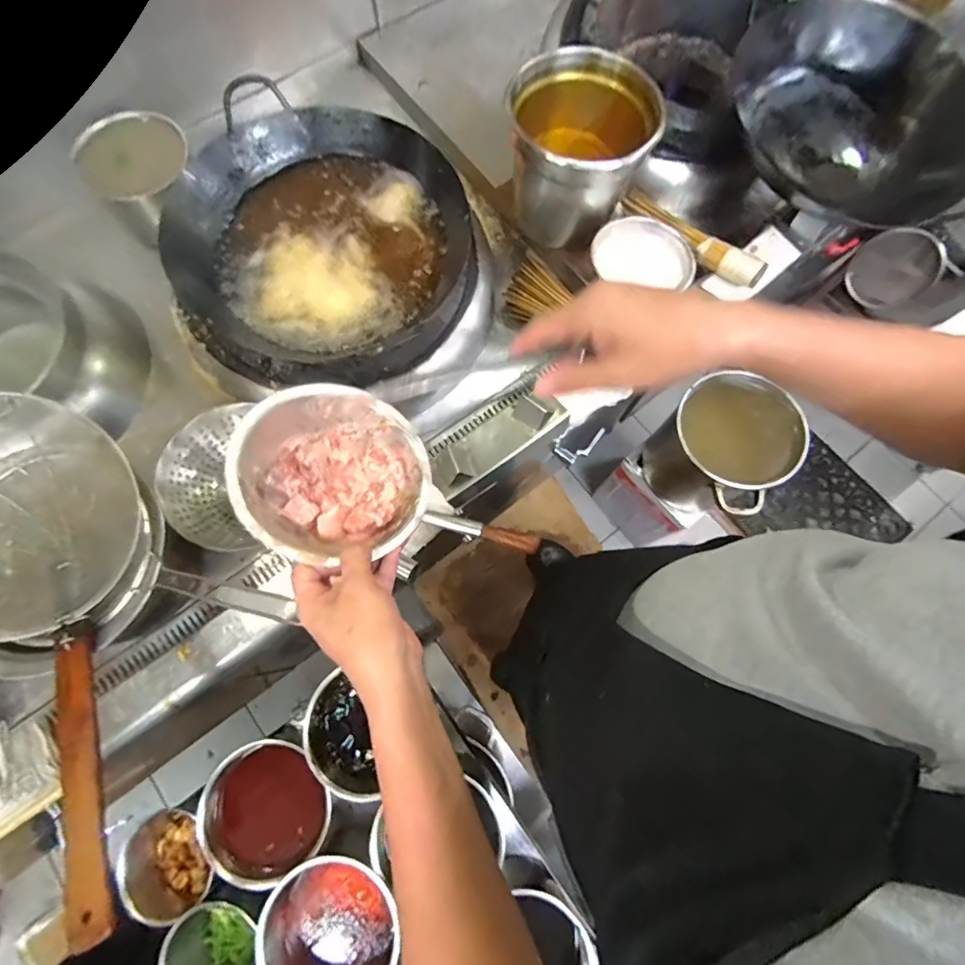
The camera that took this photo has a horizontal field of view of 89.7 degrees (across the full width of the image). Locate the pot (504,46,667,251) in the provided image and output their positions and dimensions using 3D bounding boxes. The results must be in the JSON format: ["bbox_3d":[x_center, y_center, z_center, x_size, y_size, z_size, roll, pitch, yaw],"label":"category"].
[{"bbox_3d":[0.159,-0.541,0.820,0.230,0.211,0.205,9,74,2],"label":"pot"}]

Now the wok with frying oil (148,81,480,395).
[{"bbox_3d":[-0.227,-0.364,0.758,0.416,0.136,0.422,0,74,0],"label":"wok with frying oil"}]

